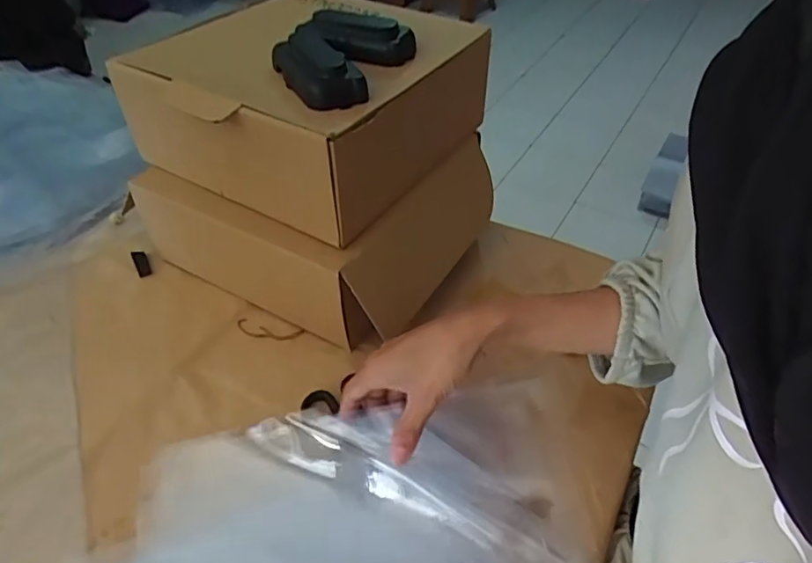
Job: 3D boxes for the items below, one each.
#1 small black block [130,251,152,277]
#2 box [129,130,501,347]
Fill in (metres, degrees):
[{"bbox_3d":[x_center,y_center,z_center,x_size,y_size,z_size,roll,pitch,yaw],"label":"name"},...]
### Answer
[{"bbox_3d":[-0.293,-0.021,0.631,0.015,0.004,0.050,-23,48,-22],"label":"small black block"},{"bbox_3d":[-0.087,-0.080,0.612,0.297,0.113,0.251,21,48,21],"label":"box"}]

